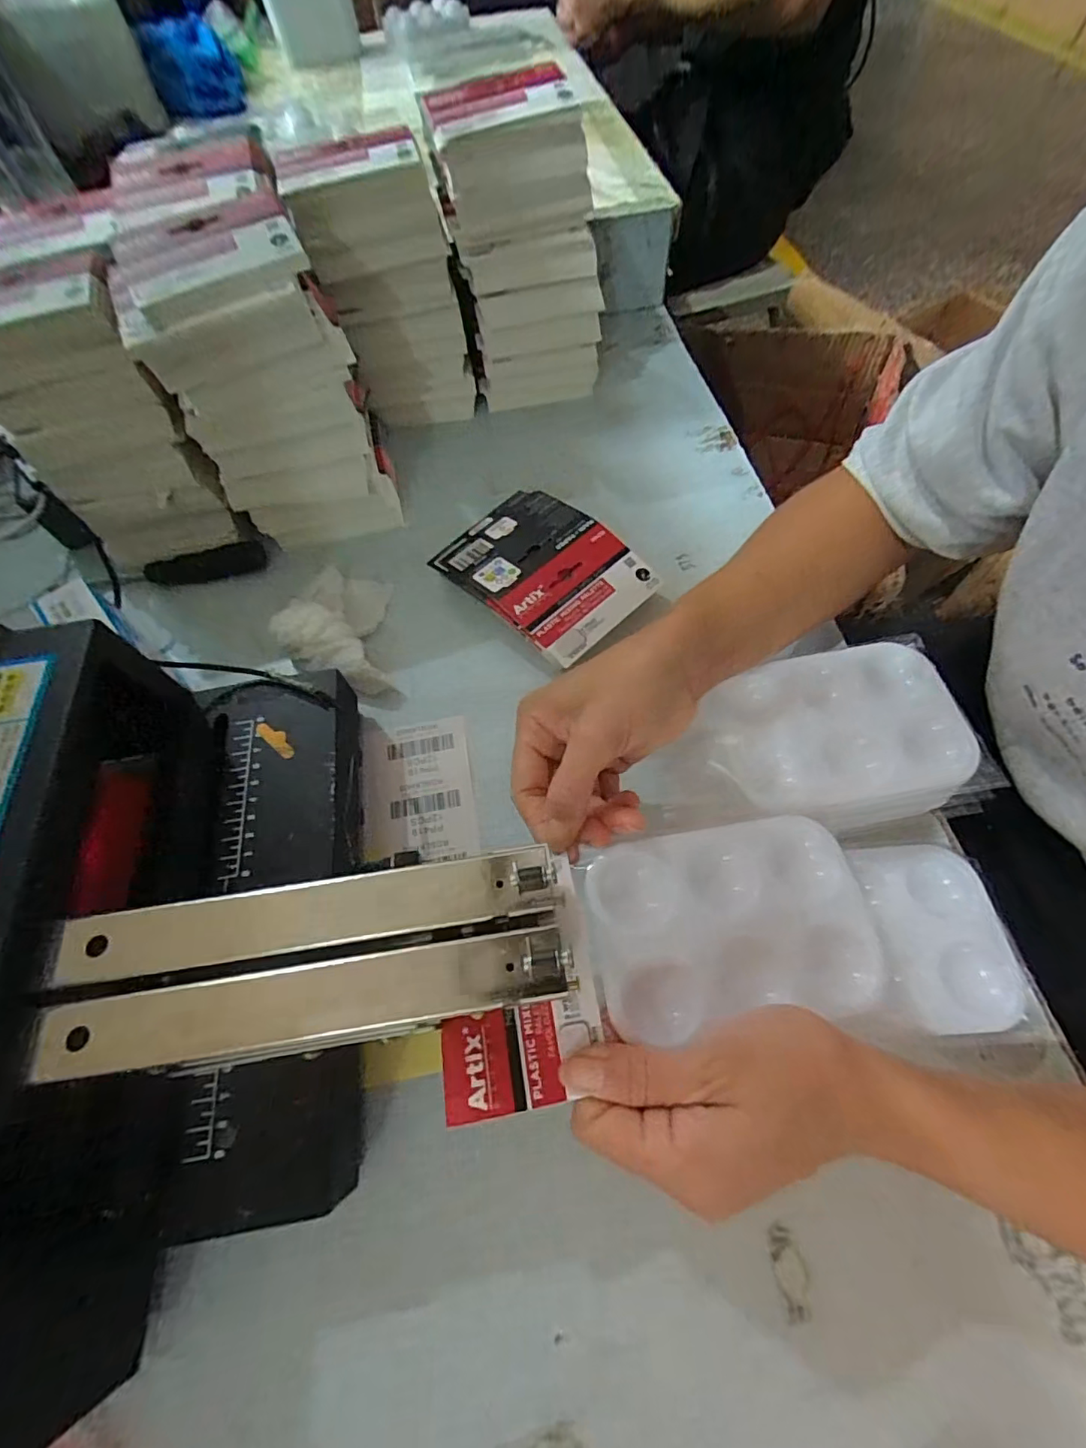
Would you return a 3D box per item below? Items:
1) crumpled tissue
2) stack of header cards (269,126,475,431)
[{"bbox_3d":[-0.148,-0.065,0.384,0.076,0.026,0.125,-12,62,-3],"label":"crumpled tissue"},{"bbox_3d":[-0.126,-0.349,0.449,0.107,0.178,0.071,-14,63,-5],"label":"stack of header cards"}]

